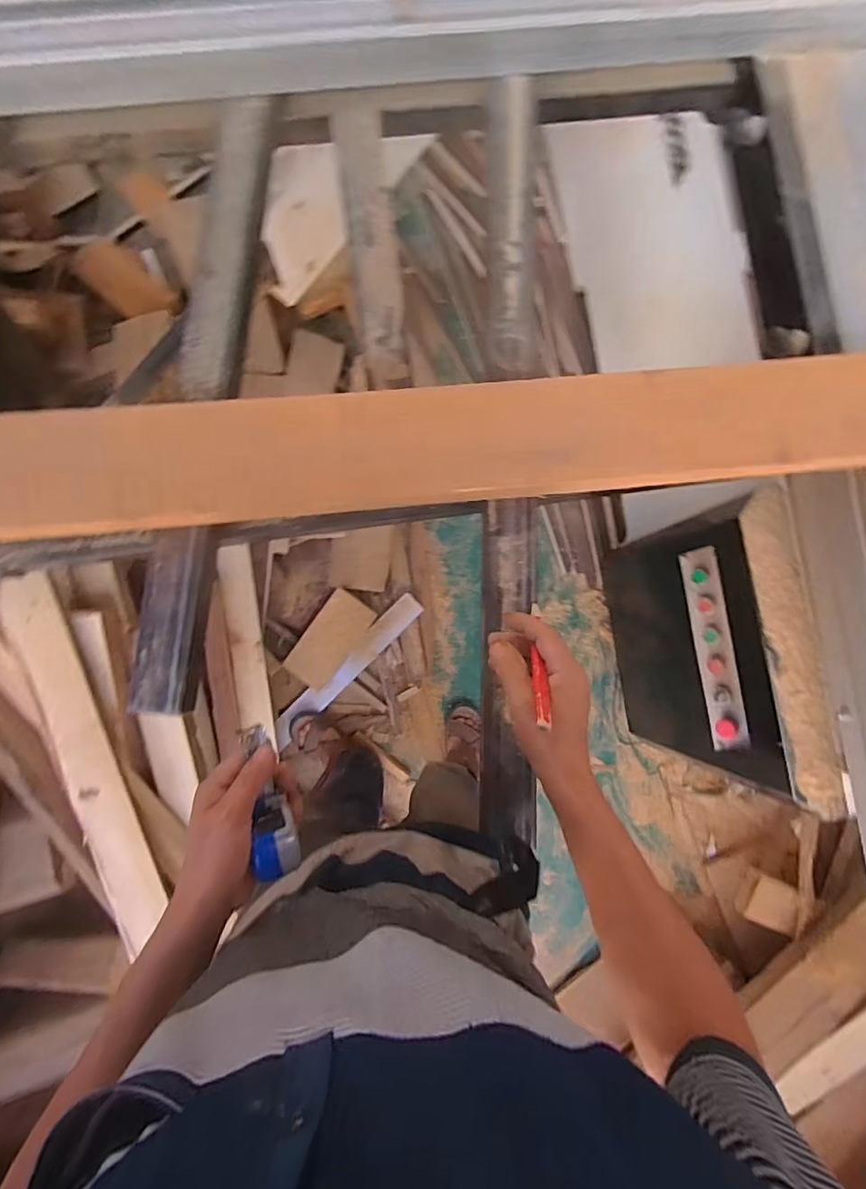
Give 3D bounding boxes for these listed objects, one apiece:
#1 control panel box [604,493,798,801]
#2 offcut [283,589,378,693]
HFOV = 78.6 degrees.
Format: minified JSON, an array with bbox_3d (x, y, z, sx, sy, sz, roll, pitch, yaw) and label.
[{"bbox_3d":[0.538,0.094,1.131,0.120,0.635,0.464,-9,87,-4],"label":"control panel box"},{"bbox_3d":[-0.257,0.117,1.330,0.124,0.012,0.242,36,86,-23],"label":"offcut"}]

